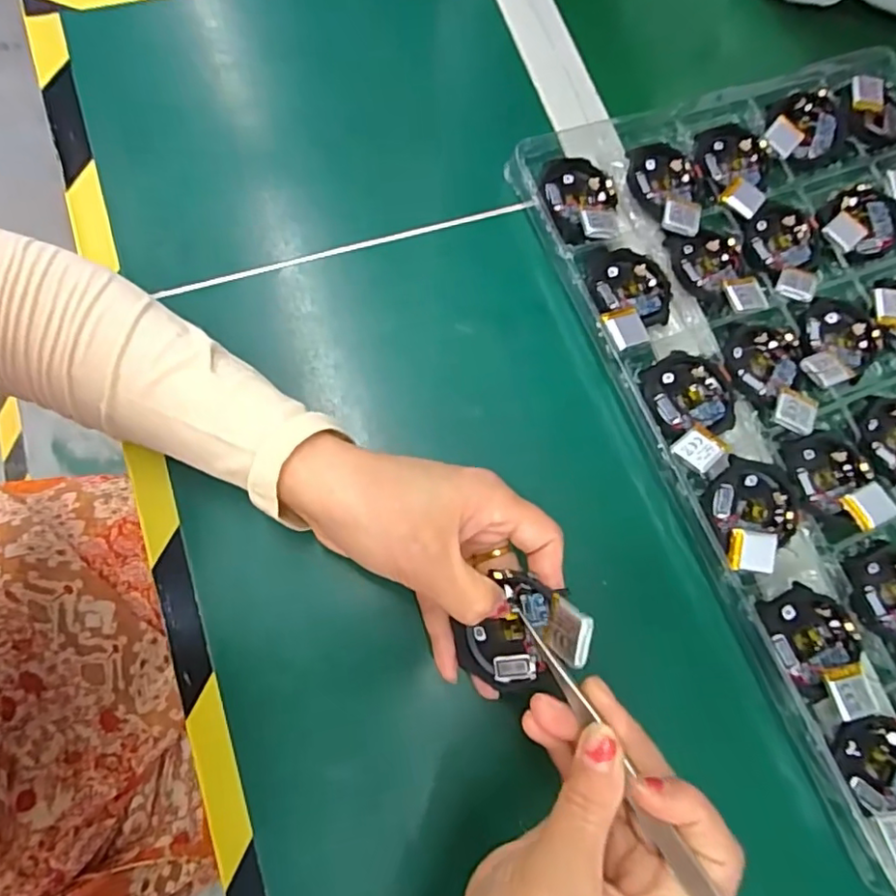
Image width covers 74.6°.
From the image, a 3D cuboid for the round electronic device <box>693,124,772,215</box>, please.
[{"bbox_3d":[0.183,-0.180,0.380,0.048,0.016,0.066,22,74,0],"label":"round electronic device"}]

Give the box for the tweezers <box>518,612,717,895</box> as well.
[{"bbox_3d":[0.062,0.115,0.213,0.008,0.006,0.127,-29,53,-8],"label":"tweezers"}]

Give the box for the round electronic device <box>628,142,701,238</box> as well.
[{"bbox_3d":[0.134,-0.162,0.364,0.043,0.013,0.065,13,75,-2],"label":"round electronic device"}]

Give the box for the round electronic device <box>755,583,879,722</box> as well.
[{"bbox_3d":[0.190,0.102,0.300,0.039,0.021,0.061,-25,79,-12],"label":"round electronic device"}]

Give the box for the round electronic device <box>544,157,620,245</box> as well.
[{"bbox_3d":[0.080,-0.150,0.356,0.044,0.018,0.057,8,75,-4],"label":"round electronic device"}]

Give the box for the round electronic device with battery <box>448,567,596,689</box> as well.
[{"bbox_3d":[0.031,0.081,0.246,0.053,0.022,0.053,-6,78,27],"label":"round electronic device with battery"}]

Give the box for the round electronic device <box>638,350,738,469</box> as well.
[{"bbox_3d":[0.137,-0.022,0.324,0.045,0.018,0.067,-9,77,-8],"label":"round electronic device"}]

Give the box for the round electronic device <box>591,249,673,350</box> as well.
[{"bbox_3d":[0.108,-0.087,0.339,0.047,0.019,0.067,-4,76,-7],"label":"round electronic device"}]

